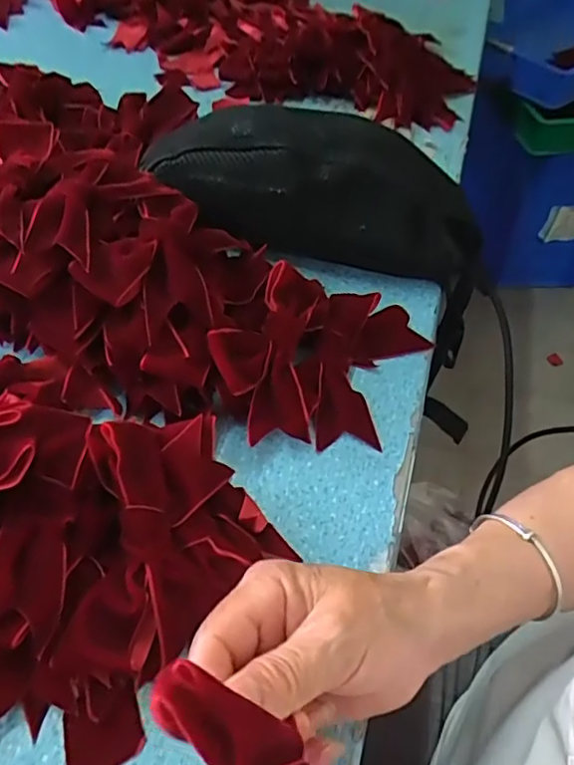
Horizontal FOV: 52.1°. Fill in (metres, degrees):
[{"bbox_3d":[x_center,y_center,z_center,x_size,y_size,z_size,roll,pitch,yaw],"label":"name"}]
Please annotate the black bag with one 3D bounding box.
[{"bbox_3d":[0.035,-0.170,0.476,0.259,0.091,0.133,17,52,8],"label":"black bag"}]

